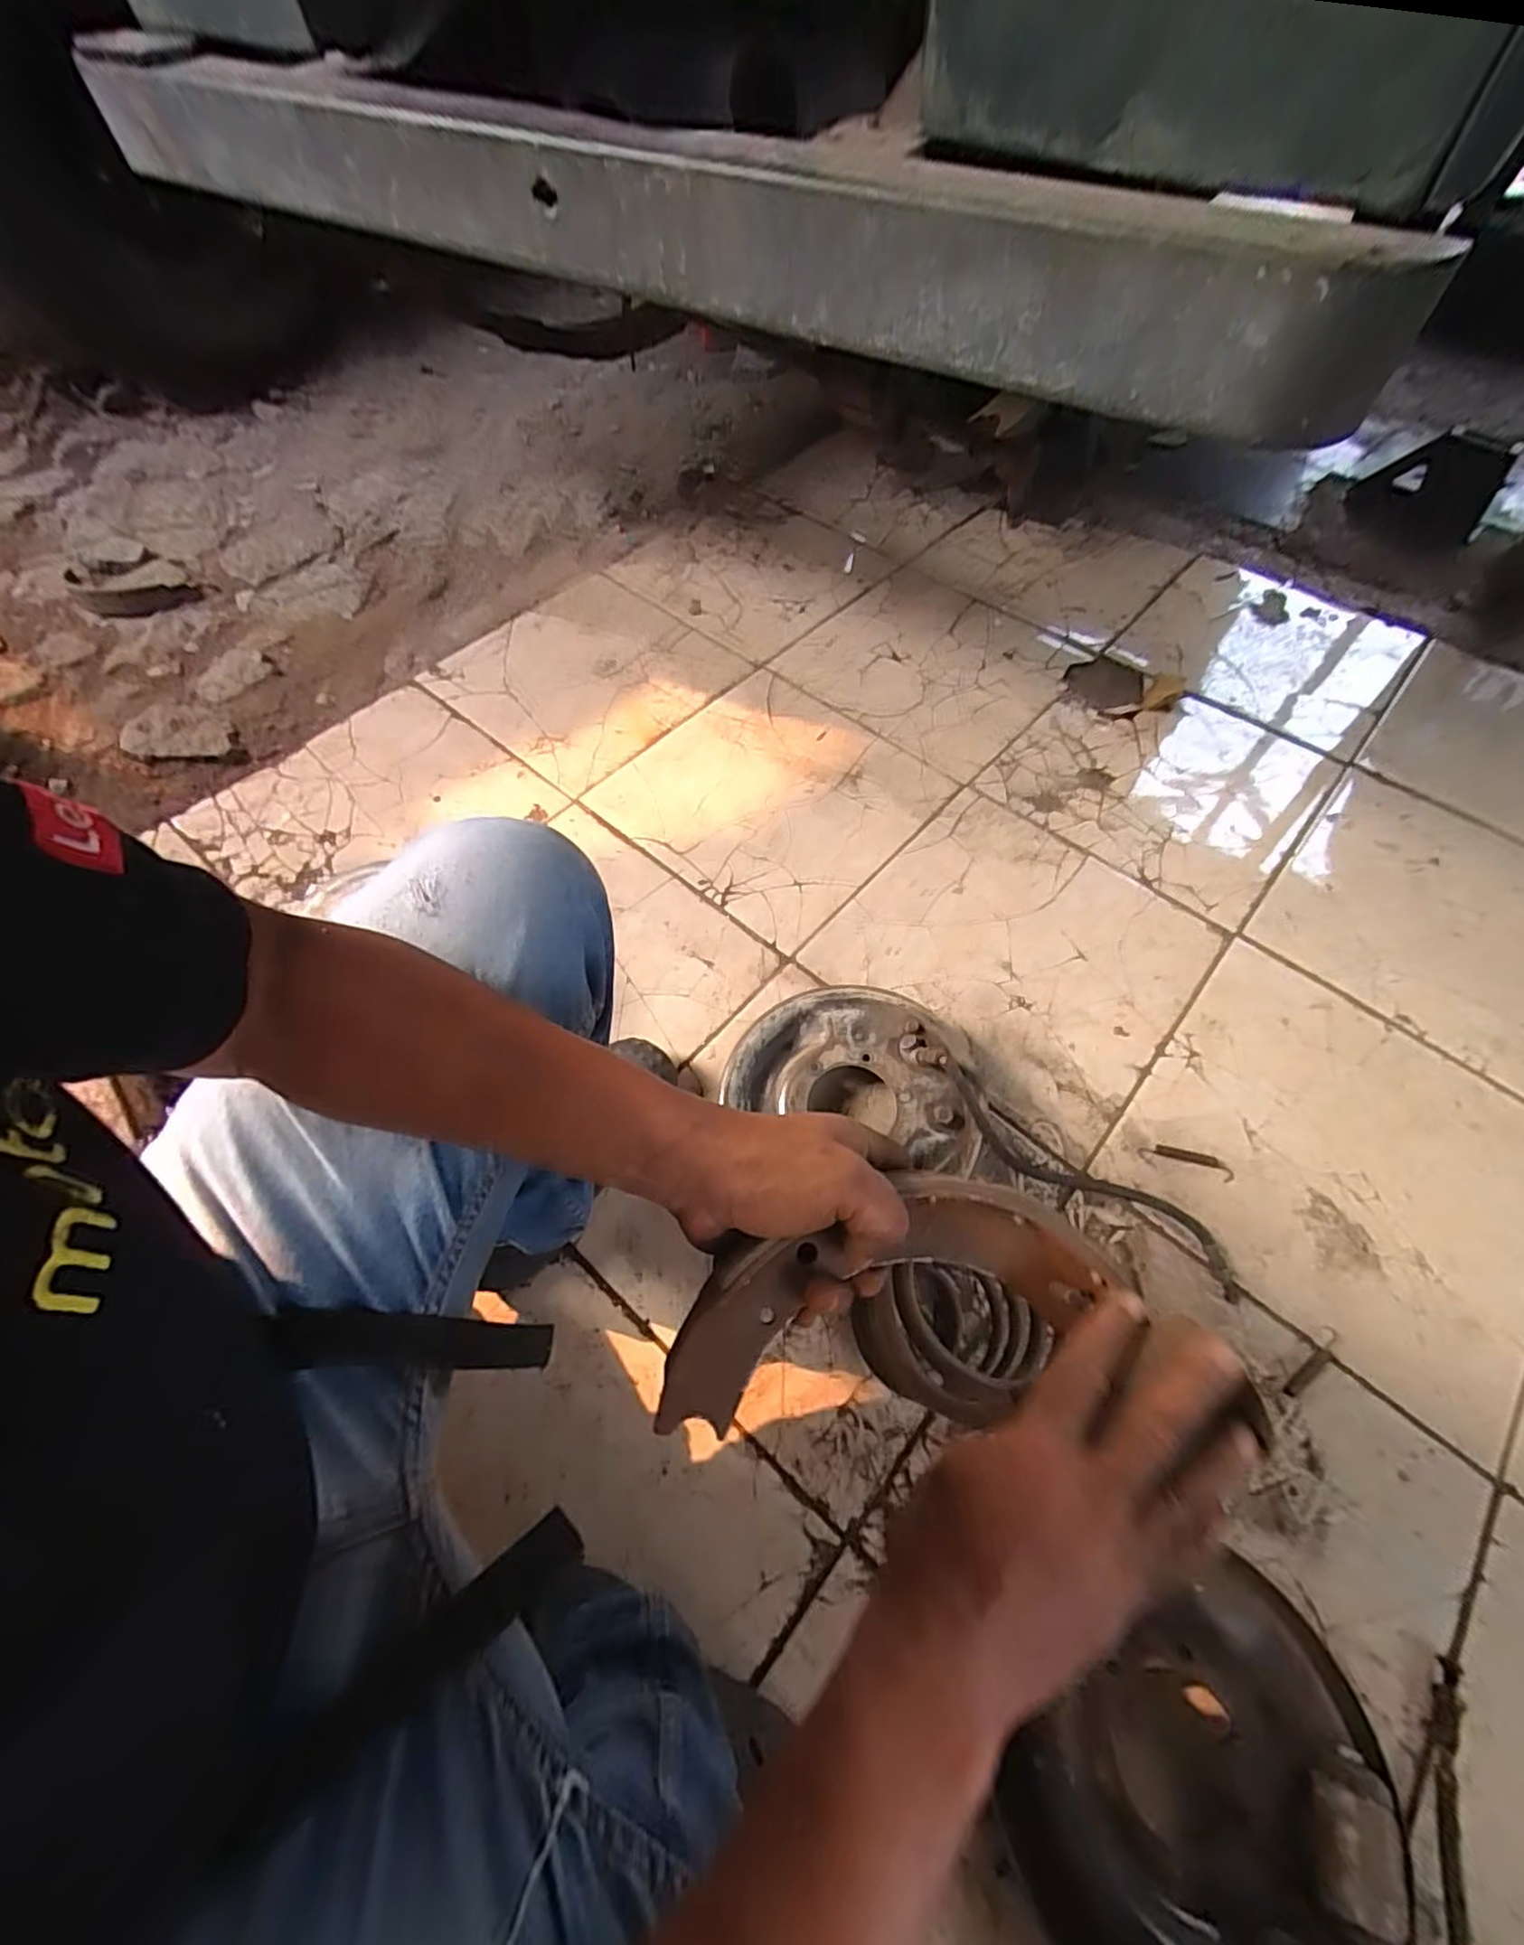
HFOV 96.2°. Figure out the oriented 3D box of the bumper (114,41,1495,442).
[{"bbox_3d":[-0.168,-0.705,0.643,1.356,0.142,0.199,24,64,14],"label":"bumper"}]

